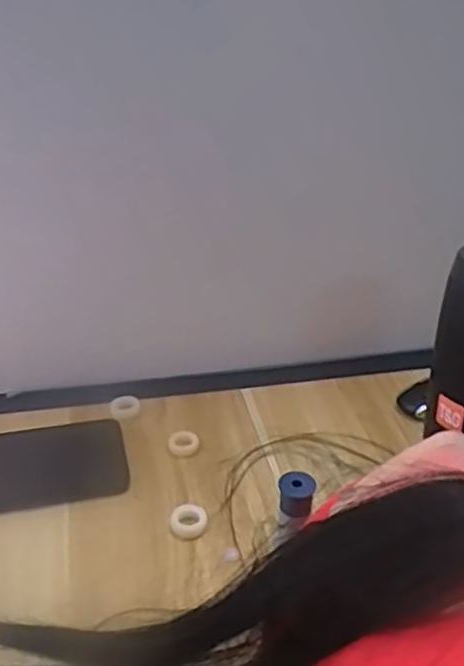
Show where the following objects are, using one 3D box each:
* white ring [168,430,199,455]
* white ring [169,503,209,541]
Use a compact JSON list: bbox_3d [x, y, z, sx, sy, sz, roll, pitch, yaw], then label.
[{"bbox_3d":[-0.036,0.082,0.505,0.022,0.011,0.022,0,29,-2],"label":"white ring"},{"bbox_3d":[-0.028,0.120,0.432,0.024,0.007,0.026,1,29,0],"label":"white ring"}]

